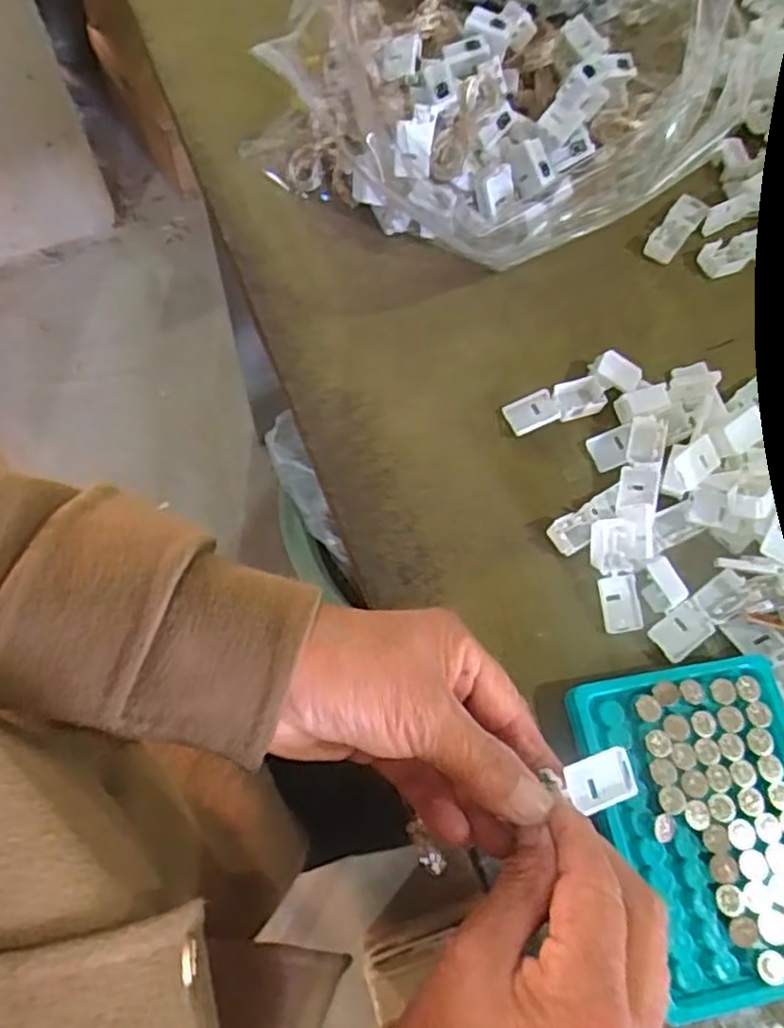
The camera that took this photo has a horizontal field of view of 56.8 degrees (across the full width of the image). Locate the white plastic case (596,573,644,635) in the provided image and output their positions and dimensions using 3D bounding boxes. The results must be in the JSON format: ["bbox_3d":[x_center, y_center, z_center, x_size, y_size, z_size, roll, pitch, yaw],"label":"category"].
[{"bbox_3d":[0.111,0.044,0.351,0.019,0.008,0.027,-7,69,-6],"label":"white plastic case"}]

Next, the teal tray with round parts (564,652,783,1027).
[{"bbox_3d":[0.138,0.132,0.312,0.093,0.020,0.128,-9,69,-6],"label":"teal tray with round parts"}]

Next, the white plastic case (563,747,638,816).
[{"bbox_3d":[0.082,0.105,0.285,0.029,0.006,0.020,-17,70,-9],"label":"white plastic case"}]

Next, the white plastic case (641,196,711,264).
[{"bbox_3d":[0.173,-0.174,0.442,0.019,0.010,0.051,36,71,11],"label":"white plastic case"}]

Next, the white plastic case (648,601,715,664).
[{"bbox_3d":[0.139,0.056,0.348,0.029,0.005,0.020,-33,74,-14],"label":"white plastic case"}]

